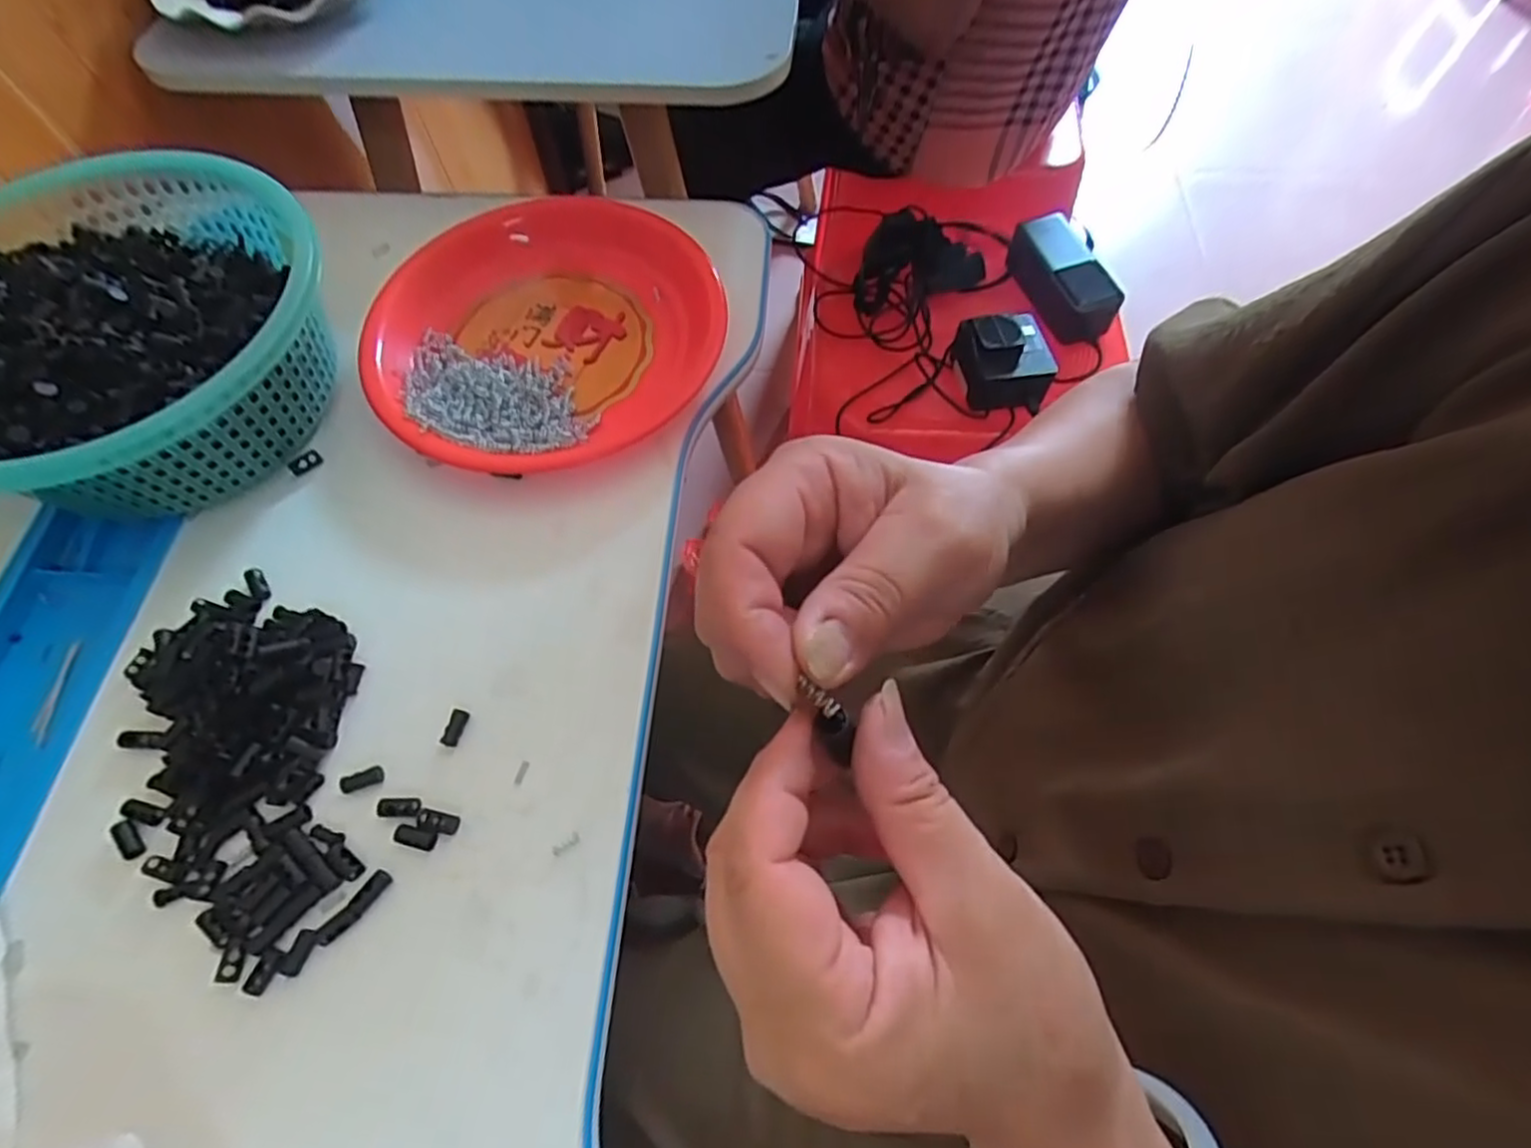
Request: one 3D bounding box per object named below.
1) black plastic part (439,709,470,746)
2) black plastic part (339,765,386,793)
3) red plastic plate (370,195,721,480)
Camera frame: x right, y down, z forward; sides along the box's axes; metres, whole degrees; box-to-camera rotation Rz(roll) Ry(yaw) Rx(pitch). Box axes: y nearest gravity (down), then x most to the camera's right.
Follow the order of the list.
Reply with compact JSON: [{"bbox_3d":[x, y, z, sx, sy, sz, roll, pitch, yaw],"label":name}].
[{"bbox_3d":[-0.157,0.078,0.355,0.008,0.004,0.018,17,65,9],"label":"black plastic part"},{"bbox_3d":[-0.198,0.100,0.345,0.020,0.004,0.009,-18,65,-8],"label":"black plastic part"},{"bbox_3d":[-0.142,-0.160,0.463,0.230,0.035,0.221,-29,67,-13],"label":"red plastic plate"}]

